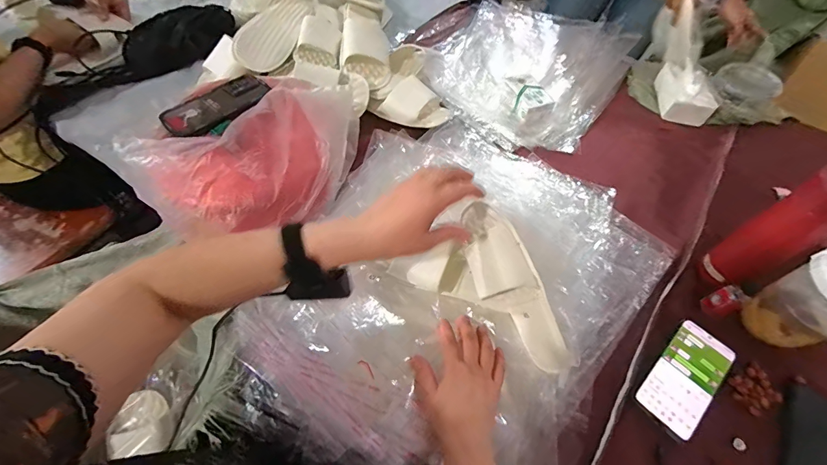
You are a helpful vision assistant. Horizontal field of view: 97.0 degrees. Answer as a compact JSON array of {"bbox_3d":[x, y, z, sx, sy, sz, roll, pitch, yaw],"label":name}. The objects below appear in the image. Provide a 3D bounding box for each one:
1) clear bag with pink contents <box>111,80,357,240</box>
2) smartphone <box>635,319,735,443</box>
[{"bbox_3d":[-0.227,-0.102,0.537,0.307,0.098,0.181,-32,65,-20],"label":"clear bag with pink contents"},{"bbox_3d":[0.370,0.195,0.498,0.161,0.015,0.074,-38,67,-22],"label":"smartphone"}]

